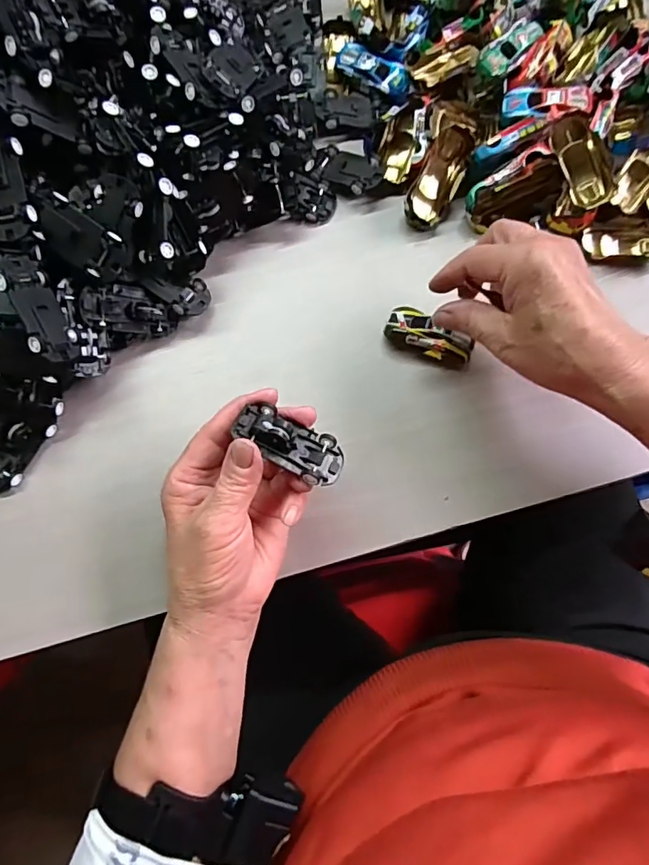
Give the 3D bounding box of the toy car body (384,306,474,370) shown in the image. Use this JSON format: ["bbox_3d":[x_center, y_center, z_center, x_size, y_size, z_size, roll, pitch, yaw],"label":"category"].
[{"bbox_3d":[0.073,-0.066,0.360,0.061,0.018,0.027,29,80,10],"label":"toy car body"}]

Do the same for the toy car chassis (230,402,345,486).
[{"bbox_3d":[-0.018,0.006,0.291,0.062,0.014,0.028,30,80,-8],"label":"toy car chassis"}]

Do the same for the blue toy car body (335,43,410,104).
[{"bbox_3d":[0.039,-0.294,0.417,0.070,0.011,0.026,36,79,10],"label":"blue toy car body"}]

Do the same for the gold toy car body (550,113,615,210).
[{"bbox_3d":[0.180,-0.190,0.363,0.029,0.011,0.063,-24,94,-4],"label":"gold toy car body"}]

